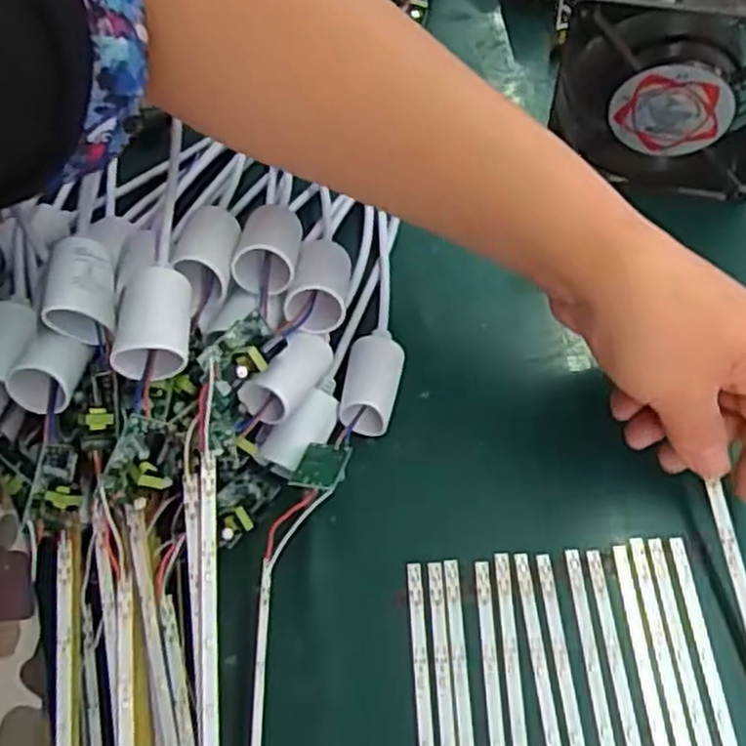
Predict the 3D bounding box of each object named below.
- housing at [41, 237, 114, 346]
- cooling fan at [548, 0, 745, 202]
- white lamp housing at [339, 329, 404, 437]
[{"bbox_3d":[-0.130,-0.038,0.342,0.026,0.027,0.042,-10,63,-1],"label":"housing"},{"bbox_3d":[0.157,-0.151,0.403,0.123,0.119,0.043,8,65,8],"label":"cooling fan"},{"bbox_3d":[0.000,0.004,0.386,0.026,0.032,0.052,9,65,8],"label":"white lamp housing"}]

